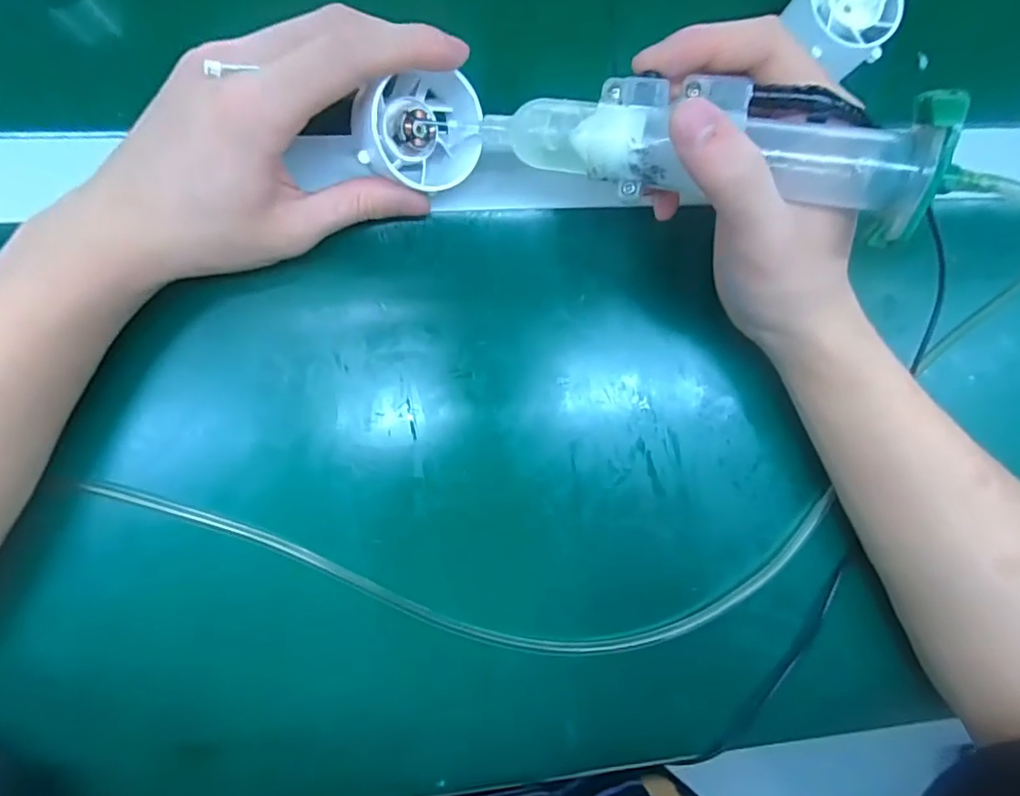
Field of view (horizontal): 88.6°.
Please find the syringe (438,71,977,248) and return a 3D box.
[{"bbox_3d":[0.065,-0.095,0.201,0.188,0.039,0.043,10,92,10],"label":"syringe"}]

